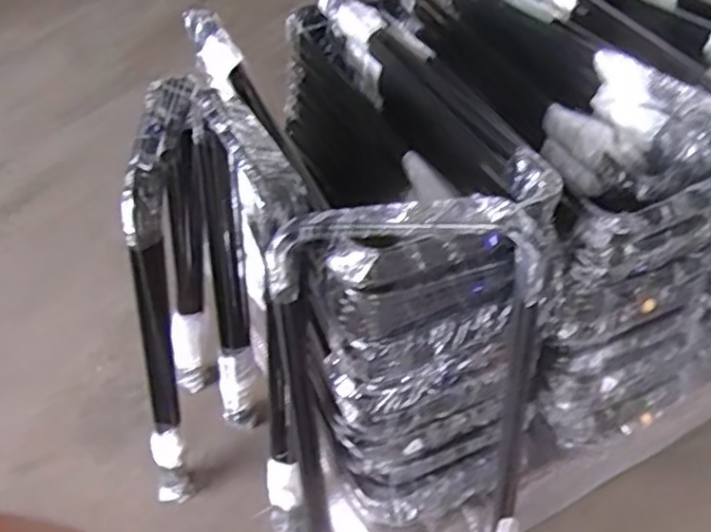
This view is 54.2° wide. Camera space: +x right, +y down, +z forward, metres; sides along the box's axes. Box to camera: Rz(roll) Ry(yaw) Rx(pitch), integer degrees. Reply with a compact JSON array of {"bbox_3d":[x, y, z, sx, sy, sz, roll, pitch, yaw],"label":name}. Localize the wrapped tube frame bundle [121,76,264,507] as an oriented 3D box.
[{"bbox_3d":[-0.333,0.092,1.364,0.234,0.872,0.366,-1,44,3],"label":"wrapped tube frame bundle"}]

